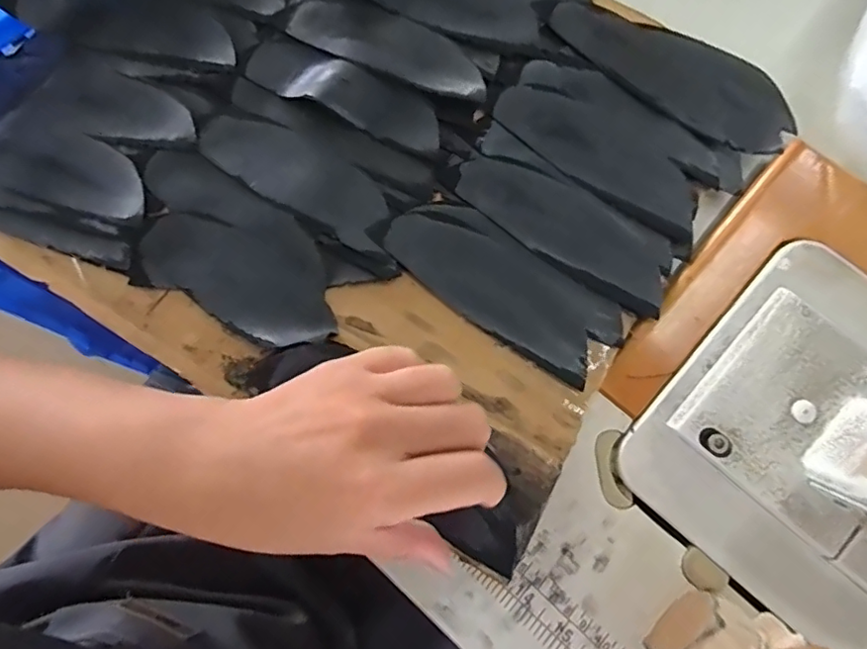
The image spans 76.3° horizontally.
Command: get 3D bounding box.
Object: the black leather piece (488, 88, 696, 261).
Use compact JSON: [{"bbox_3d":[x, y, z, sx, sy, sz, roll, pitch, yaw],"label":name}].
[{"bbox_3d":[0.106,-0.103,0.339,0.143,0.006,0.049,38,76,8],"label":"black leather piece"}]

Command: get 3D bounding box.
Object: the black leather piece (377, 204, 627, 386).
[{"bbox_3d":[0.039,-0.023,0.319,0.138,0.007,0.054,36,76,8],"label":"black leather piece"}]

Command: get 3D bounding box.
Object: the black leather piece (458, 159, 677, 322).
[{"bbox_3d":[0.077,-0.058,0.324,0.134,0.010,0.049,32,79,10],"label":"black leather piece"}]

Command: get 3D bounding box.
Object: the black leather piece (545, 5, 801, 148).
[{"bbox_3d":[0.154,-0.167,0.362,0.163,0.005,0.064,31,76,8],"label":"black leather piece"}]

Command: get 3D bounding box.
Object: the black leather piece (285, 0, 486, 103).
[{"bbox_3d":[-0.025,-0.180,0.356,0.132,0.008,0.048,27,75,5],"label":"black leather piece"}]

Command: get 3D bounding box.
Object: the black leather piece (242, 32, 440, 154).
[{"bbox_3d":[-0.054,-0.146,0.344,0.128,0.006,0.045,24,74,5],"label":"black leather piece"}]

